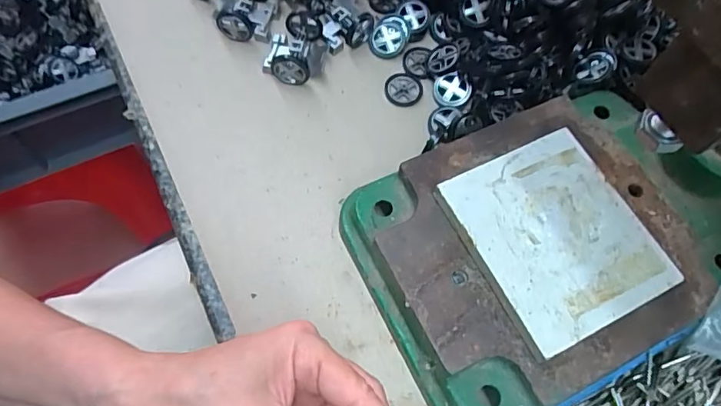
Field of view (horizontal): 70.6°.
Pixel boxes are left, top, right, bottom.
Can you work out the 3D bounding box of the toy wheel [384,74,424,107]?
[{"bbox_3d":[0.032,-0.084,0.376,0.027,0.005,0.026,0,65,-3],"label":"toy wheel"}]

